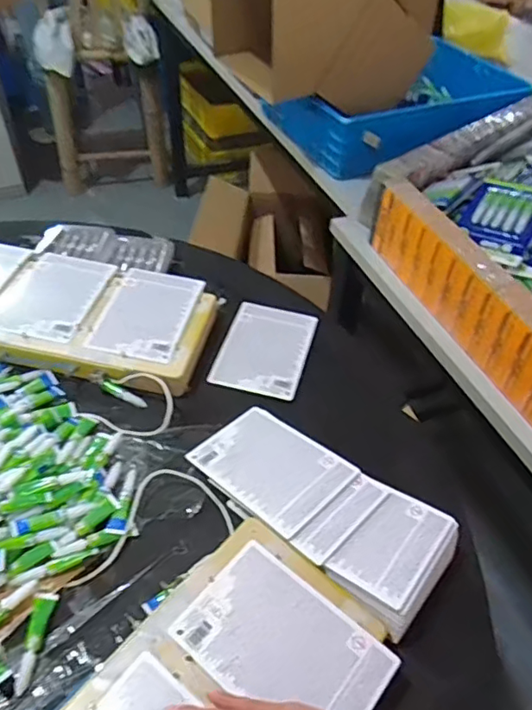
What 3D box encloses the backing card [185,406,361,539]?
[{"bbox_3d":[0.006,0.125,0.636,0.113,0.006,0.170,-35,44,-30],"label":"backing card"}]

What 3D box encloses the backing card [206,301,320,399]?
[{"bbox_3d":[-0.001,-0.013,0.783,0.118,0.011,0.161,13,46,9],"label":"backing card"}]

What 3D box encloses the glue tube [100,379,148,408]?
[{"bbox_3d":[-0.179,0.050,0.705,0.063,0.010,0.011,28,49,3],"label":"glue tube"}]

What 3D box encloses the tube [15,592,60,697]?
[{"bbox_3d":[-0.207,0.257,0.503,0.019,0.013,0.081,2,46,-2],"label":"tube"}]

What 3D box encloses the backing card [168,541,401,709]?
[{"bbox_3d":[0.015,0.253,0.486,0.167,0.006,0.113,33,54,25],"label":"backing card"}]

